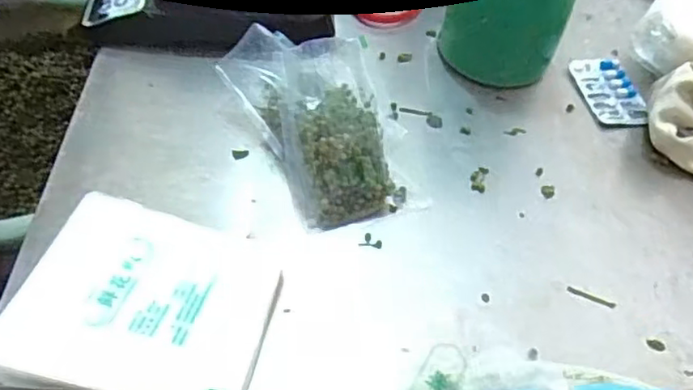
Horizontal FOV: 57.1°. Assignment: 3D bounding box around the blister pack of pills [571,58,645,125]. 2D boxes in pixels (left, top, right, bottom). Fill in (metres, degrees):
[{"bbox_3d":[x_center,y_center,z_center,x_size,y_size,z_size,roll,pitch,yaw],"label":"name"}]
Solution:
[{"bbox_3d":[0.241,-0.096,0.583,0.050,0.007,0.086,-3,51,-8],"label":"blister pack of pills"}]

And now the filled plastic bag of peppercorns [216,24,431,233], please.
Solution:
[{"bbox_3d":[-0.017,-0.056,0.479,0.091,0.067,0.156,-22,56,-22],"label":"filled plastic bag of peppercorns"}]

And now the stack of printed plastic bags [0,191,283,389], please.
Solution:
[{"bbox_3d":[-0.119,0.063,0.389,0.143,0.028,0.131,11,50,4],"label":"stack of printed plastic bags"}]

